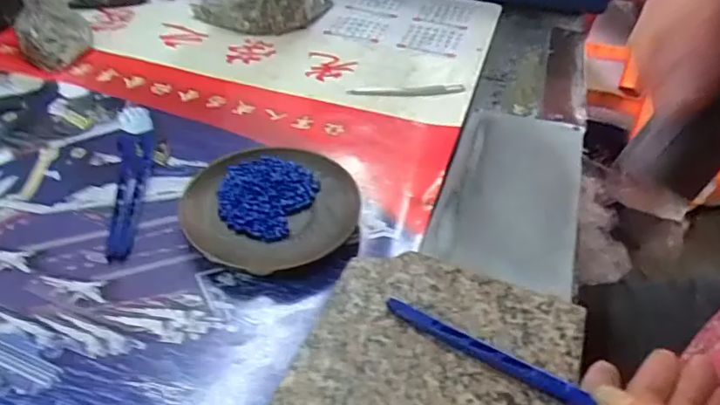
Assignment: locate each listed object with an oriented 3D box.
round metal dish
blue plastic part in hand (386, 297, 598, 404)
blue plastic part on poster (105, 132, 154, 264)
[{"bbox_3d":[-0.060,0.005,0.362,0.113,0.017,0.112,1,42,-1],"label":"round metal dish"},{"bbox_3d":[0.061,0.073,0.267,0.106,0.007,0.010,24,46,19],"label":"blue plastic part in hand"},{"bbox_3d":[-0.160,-0.011,0.382,0.024,0.005,0.134,-9,43,-12],"label":"blue plastic part on poster"}]

